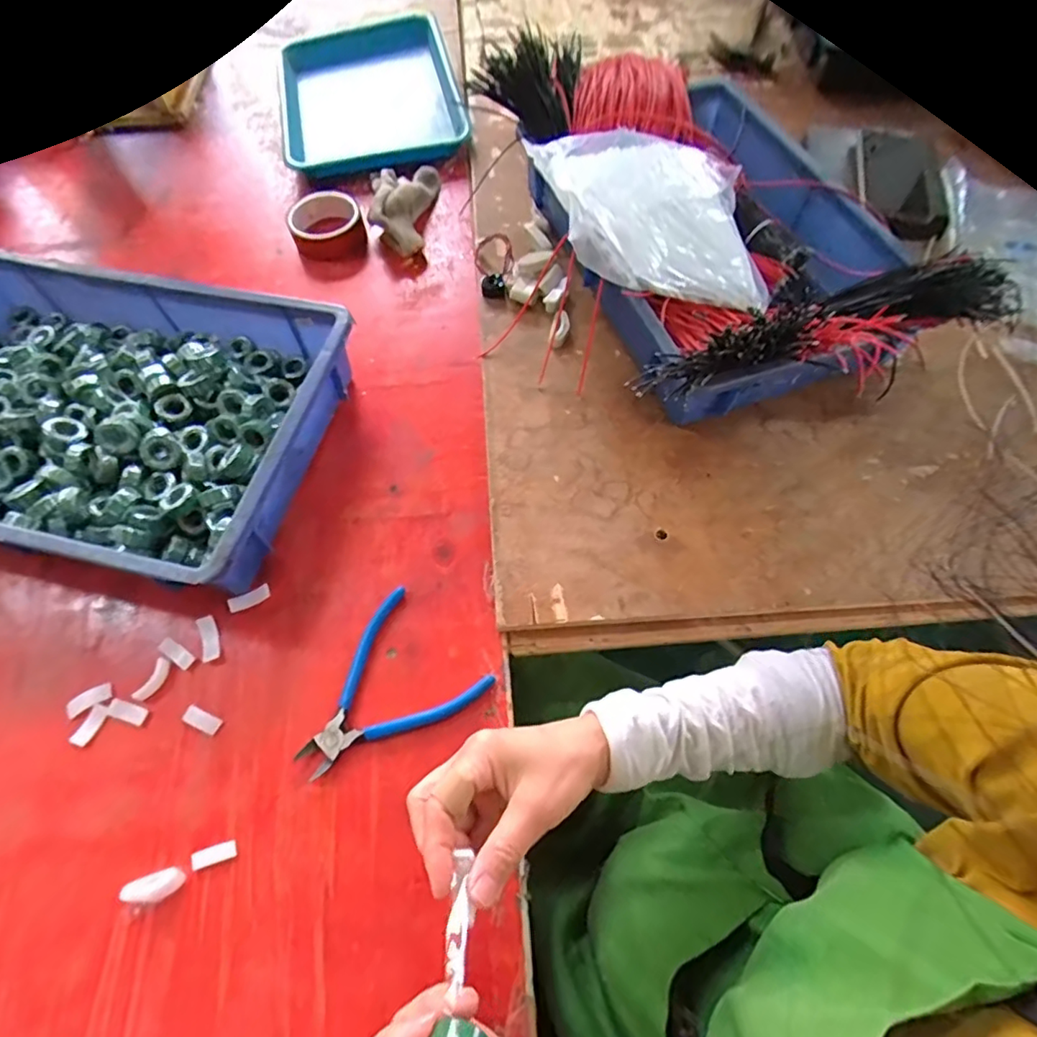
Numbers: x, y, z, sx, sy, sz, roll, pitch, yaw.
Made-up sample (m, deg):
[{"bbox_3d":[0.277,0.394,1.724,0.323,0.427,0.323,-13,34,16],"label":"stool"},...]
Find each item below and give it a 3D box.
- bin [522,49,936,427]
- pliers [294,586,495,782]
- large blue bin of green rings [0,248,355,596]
[{"bbox_3d":[0.206,-0.316,0.572,0.319,0.136,0.465,-16,64,-6],"label":"bin"},{"bbox_3d":[-0.109,0.141,0.434,0.112,0.007,0.141,39,71,19],"label":"pliers"},{"bbox_3d":[-0.398,-0.098,0.521,0.429,0.082,0.279,11,65,8],"label":"large blue bin of green rings"}]

